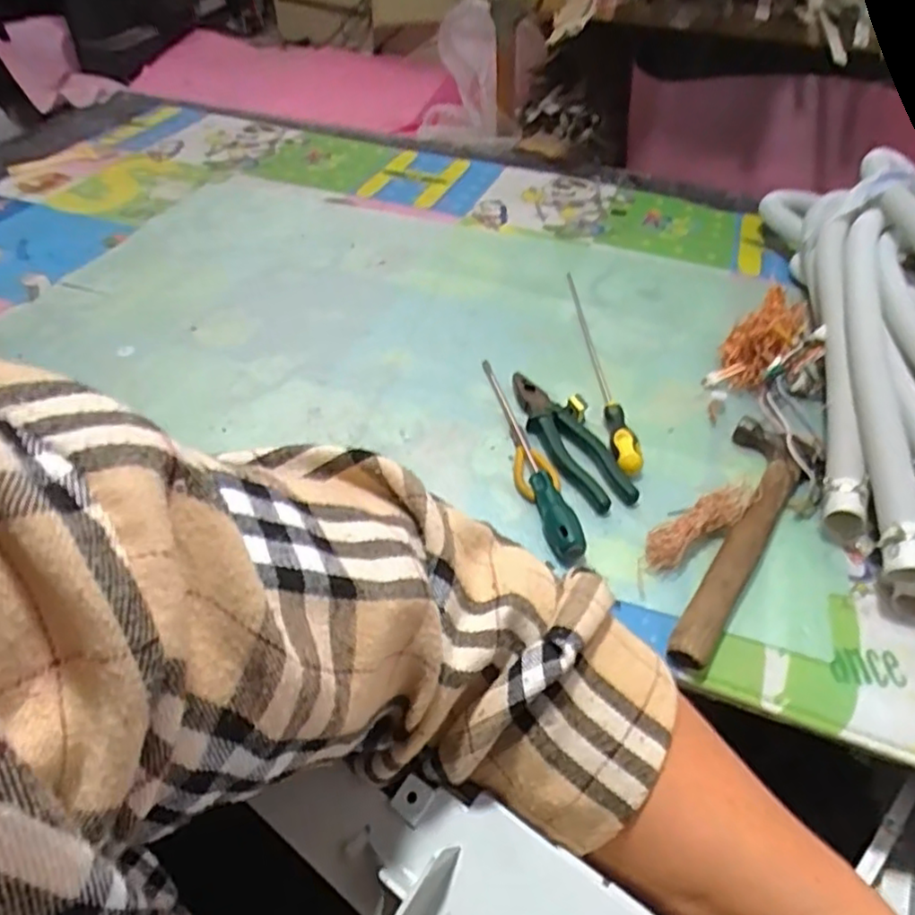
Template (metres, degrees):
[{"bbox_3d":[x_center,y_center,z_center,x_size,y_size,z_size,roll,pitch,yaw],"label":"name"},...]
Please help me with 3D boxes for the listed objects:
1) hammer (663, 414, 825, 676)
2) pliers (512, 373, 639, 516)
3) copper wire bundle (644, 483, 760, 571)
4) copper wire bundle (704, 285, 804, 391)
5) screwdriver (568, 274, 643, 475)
[{"bbox_3d":[0.256,0.066,0.585,0.085,0.036,0.299,25,47,19],"label":"hammer"},{"bbox_3d":[0.110,-0.023,0.664,0.053,0.023,0.193,-14,47,-20],"label":"pliers"},{"bbox_3d":[0.218,0.058,0.588,0.129,0.032,0.034,-22,51,-27],"label":"copper wire bundle"},{"bbox_3d":[0.357,-0.130,0.759,0.083,0.066,0.147,33,50,25],"label":"copper wire bundle"},{"bbox_3d":[0.157,-0.115,0.766,0.024,0.021,0.367,0,44,-6],"label":"screwdriver"}]

